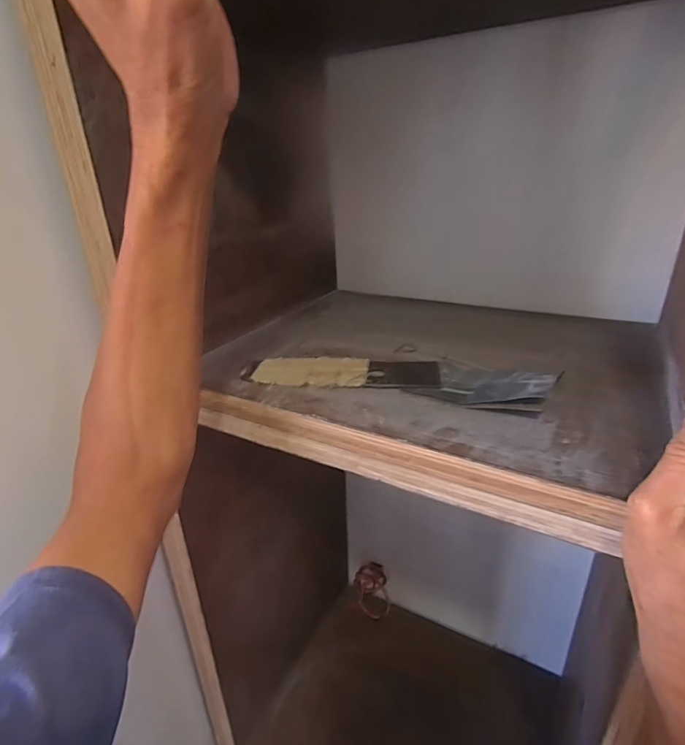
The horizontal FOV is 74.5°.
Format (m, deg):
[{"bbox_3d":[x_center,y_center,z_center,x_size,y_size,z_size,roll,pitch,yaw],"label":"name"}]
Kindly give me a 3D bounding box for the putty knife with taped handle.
[{"bbox_3d":[-0.003,-0.002,0.397,0.171,0.010,0.054,2,26,9],"label":"putty knife with taped handle"}]

